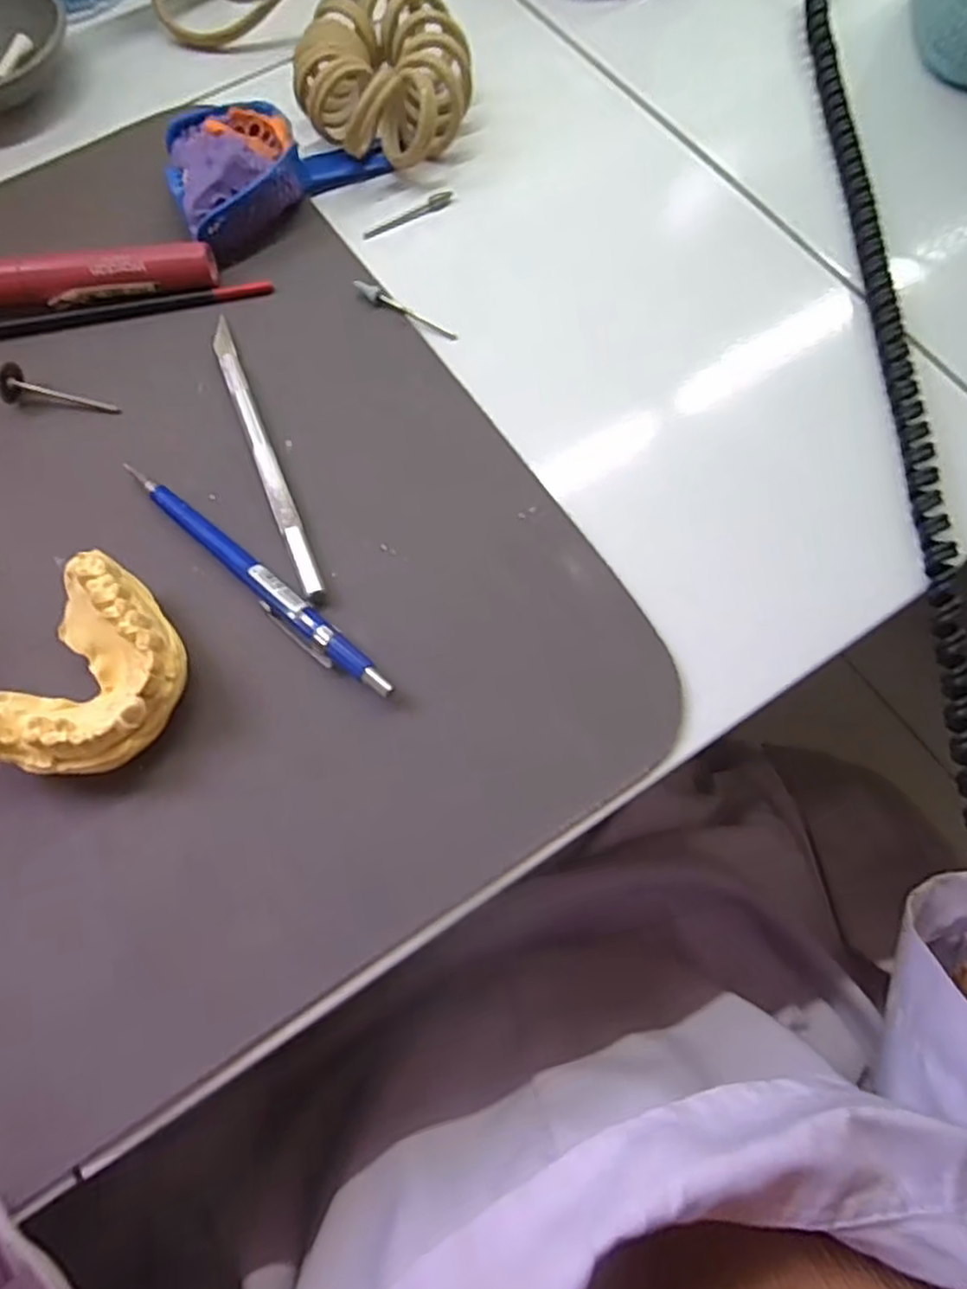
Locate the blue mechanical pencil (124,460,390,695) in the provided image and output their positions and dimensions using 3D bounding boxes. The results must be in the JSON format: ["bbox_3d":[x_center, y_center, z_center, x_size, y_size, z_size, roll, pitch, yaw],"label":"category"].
[{"bbox_3d":[-0.082,-0.024,0.247,0.132,0.008,0.012,41,77,15],"label":"blue mechanical pencil"}]

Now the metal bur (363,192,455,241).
[{"bbox_3d":[-0.034,-0.196,0.316,0.045,0.006,0.006,-29,71,-8],"label":"metal bur"}]

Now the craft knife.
[{"bbox_3d":[-0.085,-0.075,0.267,0.008,0.006,0.134,-22,70,-6],"label":"craft knife"}]

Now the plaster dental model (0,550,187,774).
[{"bbox_3d":[-0.126,0.011,0.226,0.050,0.025,0.067,24,73,11],"label":"plaster dental model"}]

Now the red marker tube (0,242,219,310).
[{"bbox_3d":[-0.169,-0.156,0.293,0.105,0.016,0.019,-4,70,1],"label":"red marker tube"}]

